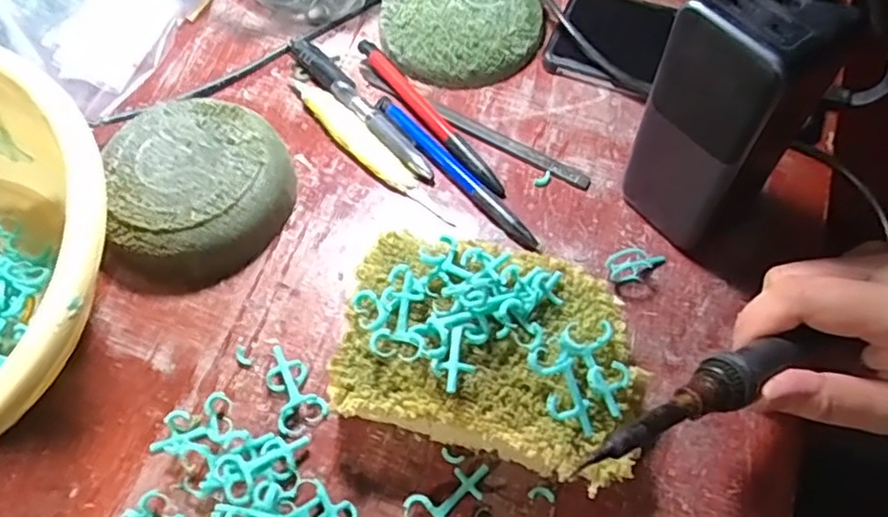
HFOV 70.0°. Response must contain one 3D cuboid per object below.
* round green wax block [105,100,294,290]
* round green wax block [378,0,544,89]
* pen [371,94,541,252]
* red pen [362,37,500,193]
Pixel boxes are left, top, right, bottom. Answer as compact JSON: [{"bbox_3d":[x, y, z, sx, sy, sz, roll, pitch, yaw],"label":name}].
[{"bbox_3d":[-0.135,-0.038,0.351,0.099,0.035,0.102,-6,61,-1],"label":"round green wax block"},{"bbox_3d":[0.011,-0.157,0.422,0.102,0.023,0.097,-1,61,2],"label":"round green wax block"},{"bbox_3d":[0.004,-0.052,0.369,0.010,0.007,0.138,-37,66,-16],"label":"pen"},{"bbox_3d":[-0.009,-0.089,0.388,0.011,0.011,0.142,-33,65,-15],"label":"red pen"}]

